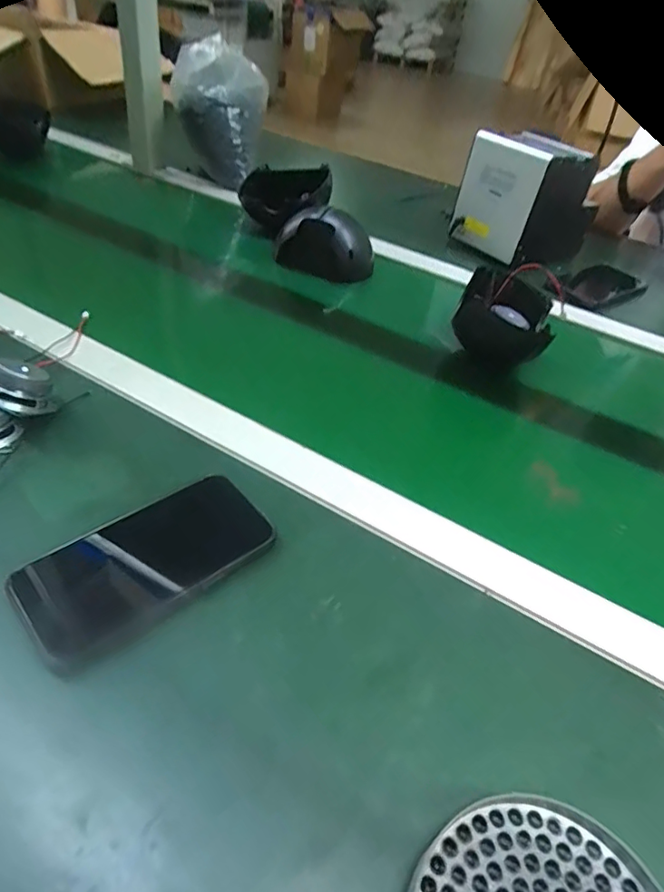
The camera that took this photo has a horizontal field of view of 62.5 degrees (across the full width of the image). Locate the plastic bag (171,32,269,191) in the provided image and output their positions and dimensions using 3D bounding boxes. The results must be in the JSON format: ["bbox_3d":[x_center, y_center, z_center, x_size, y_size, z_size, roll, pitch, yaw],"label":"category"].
[{"bbox_3d":[-0.174,-0.512,0.854,0.136,0.188,0.098,0,44,-7],"label":"plastic bag"}]

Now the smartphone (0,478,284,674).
[{"bbox_3d":[-0.111,0.068,0.333,0.143,0.009,0.073,-25,51,-32],"label":"smartphone"}]

